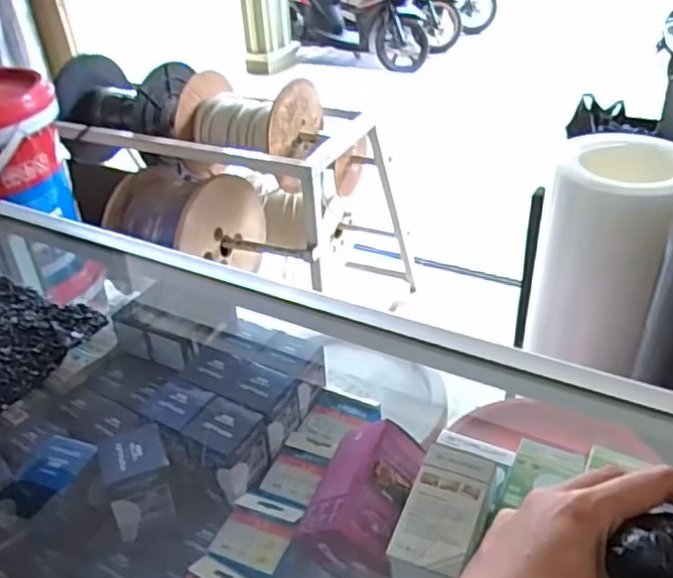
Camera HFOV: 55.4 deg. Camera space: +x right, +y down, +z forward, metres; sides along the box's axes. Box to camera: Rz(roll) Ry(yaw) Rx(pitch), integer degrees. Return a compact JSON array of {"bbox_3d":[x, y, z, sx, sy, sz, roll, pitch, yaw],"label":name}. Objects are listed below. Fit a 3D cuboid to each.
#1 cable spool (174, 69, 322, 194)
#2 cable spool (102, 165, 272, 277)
[{"bbox_3d":[-0.230,-0.403,1.609,0.335,0.229,0.229,9,36,18],"label":"cable spool"},{"bbox_3d":[-0.367,-0.162,1.645,0.289,0.299,0.322,19,40,29],"label":"cable spool"}]

